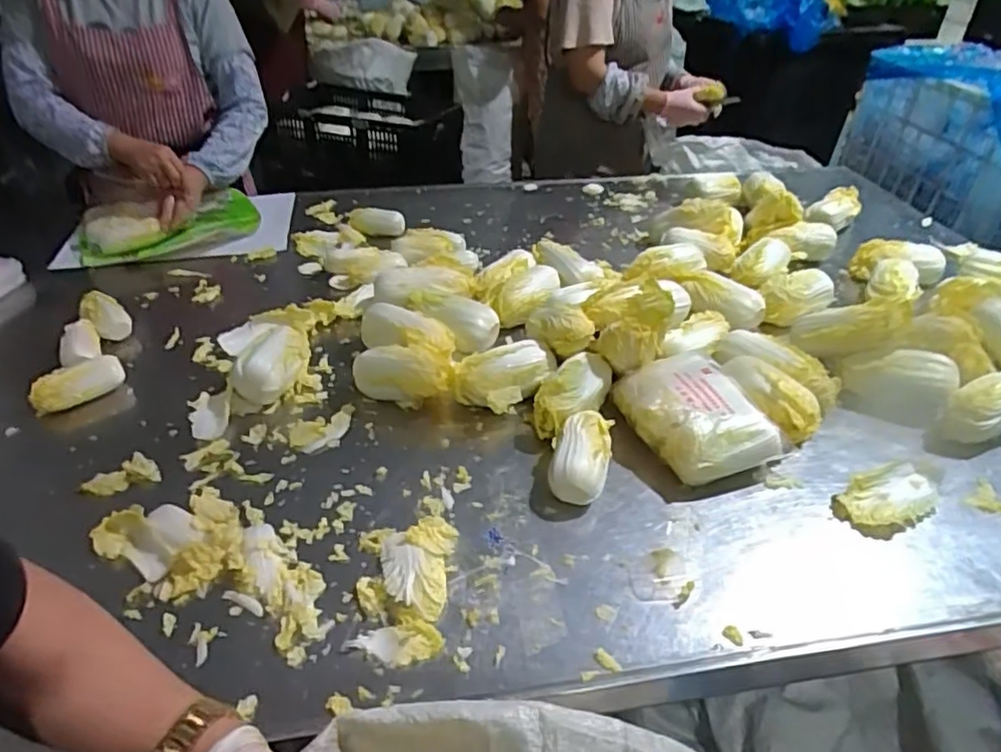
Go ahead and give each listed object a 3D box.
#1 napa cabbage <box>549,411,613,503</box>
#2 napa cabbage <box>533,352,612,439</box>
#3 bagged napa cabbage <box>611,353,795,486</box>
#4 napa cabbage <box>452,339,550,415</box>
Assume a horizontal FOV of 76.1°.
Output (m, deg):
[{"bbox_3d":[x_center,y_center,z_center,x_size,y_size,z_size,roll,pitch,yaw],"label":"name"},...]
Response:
[{"bbox_3d":[0.097,0.100,0.761,0.064,0.055,0.114,10,38,11],"label":"napa cabbage"},{"bbox_3d":[0.093,0.025,0.842,0.075,0.058,0.135,21,42,24],"label":"napa cabbage"},{"bbox_3d":[0.238,0.051,0.806,0.138,0.073,0.195,-17,41,-22],"label":"bagged napa cabbage"},{"bbox_3d":[0.006,0.005,0.877,0.137,0.062,0.091,-22,43,-27],"label":"napa cabbage"}]

